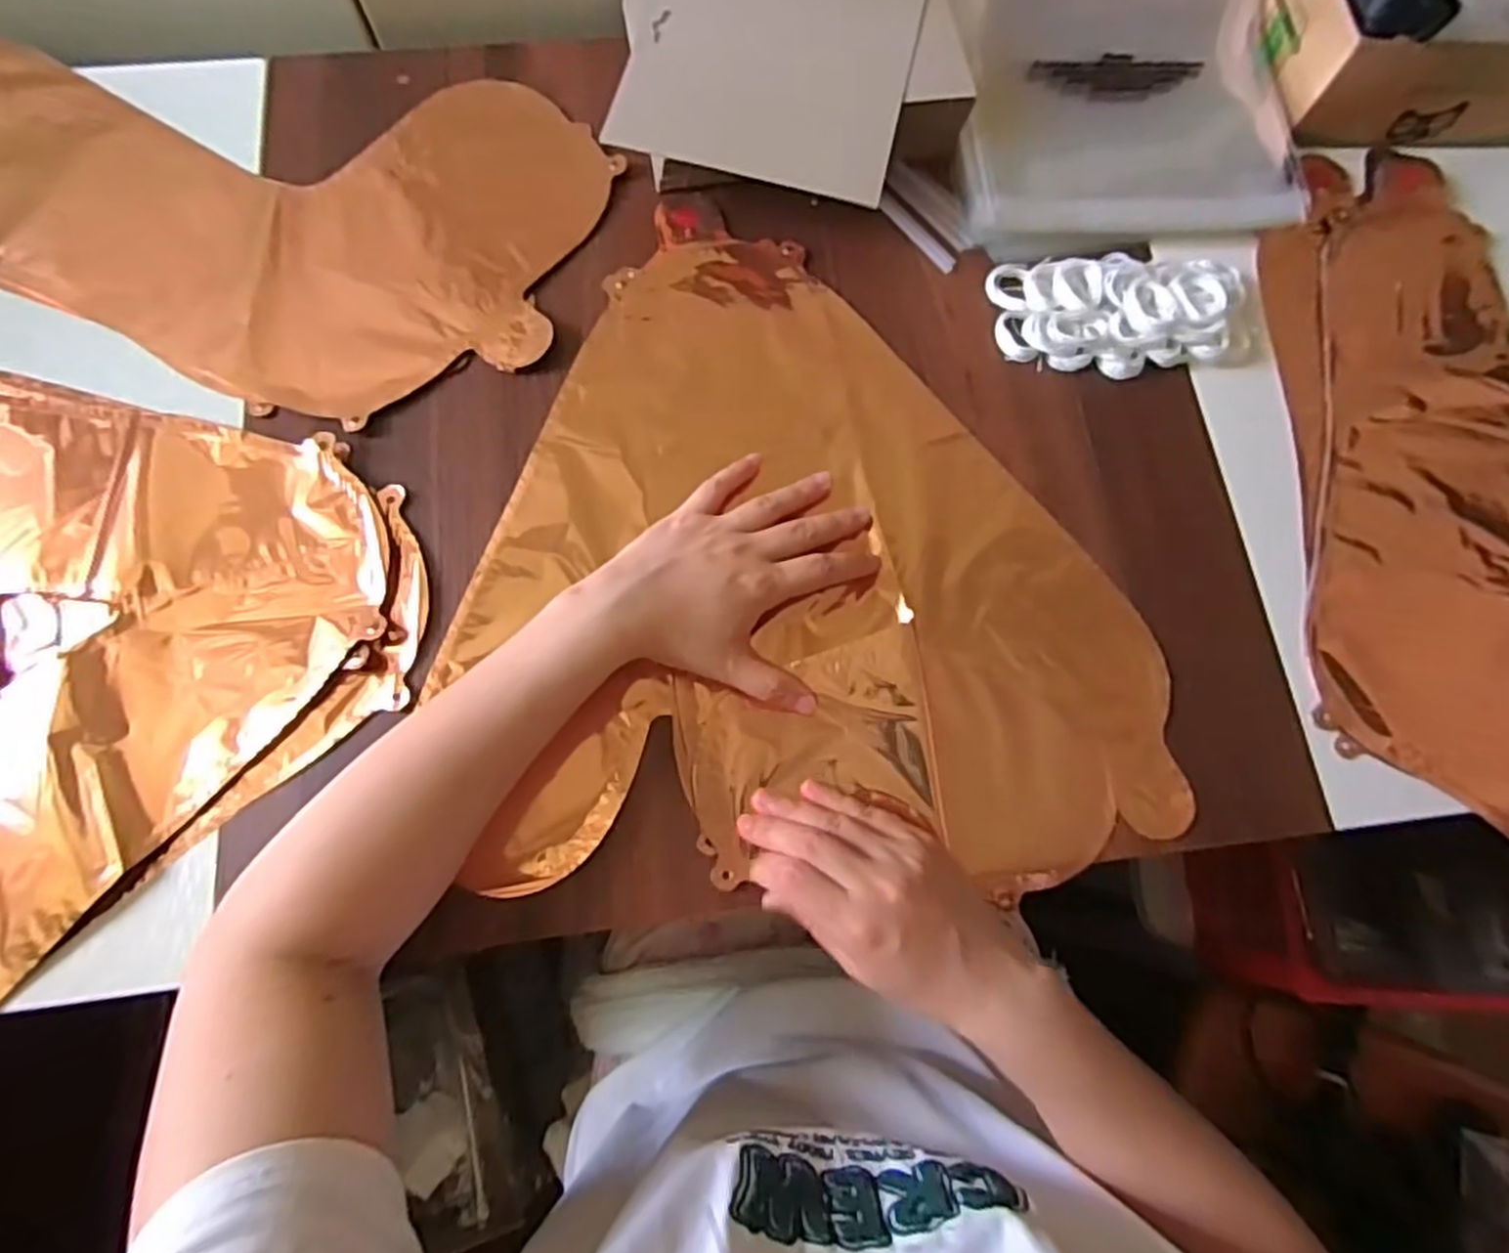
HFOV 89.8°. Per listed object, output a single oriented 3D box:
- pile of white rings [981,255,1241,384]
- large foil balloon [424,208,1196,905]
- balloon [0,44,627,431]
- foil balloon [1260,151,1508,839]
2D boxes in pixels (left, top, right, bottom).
[{"bbox_3d":[0.223,-0.191,0.461,0.146,0.020,0.077,-4,74,-3],"label":"pile of white rings"},{"bbox_3d":[0.033,-0.054,0.431,0.365,0.023,0.377,1,74,-2],"label":"large foil balloon"},{"bbox_3d":[-0.332,-0.269,0.470,0.446,0.007,0.250,15,74,2],"label":"balloon"},{"bbox_3d":[0.427,-0.094,0.446,0.216,0.009,0.421,7,74,0],"label":"foil balloon"}]

